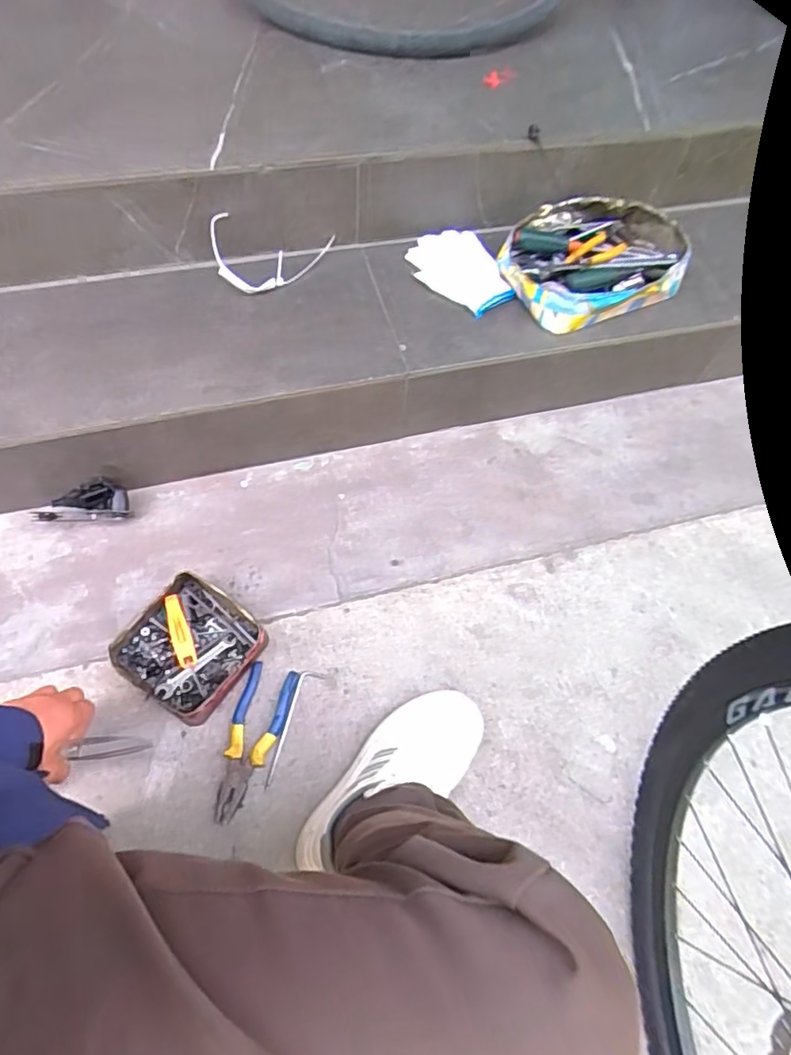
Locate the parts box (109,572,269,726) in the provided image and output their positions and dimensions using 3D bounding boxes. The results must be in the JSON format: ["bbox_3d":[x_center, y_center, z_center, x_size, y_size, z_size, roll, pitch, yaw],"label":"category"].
[{"bbox_3d":[-0.277,0.163,0.796,0.165,0.046,0.163,32,67,12],"label":"parts box"}]

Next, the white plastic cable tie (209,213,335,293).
[{"bbox_3d":[-0.193,-0.440,0.927,0.197,0.086,0.096,-7,64,-8],"label":"white plastic cable tie"}]

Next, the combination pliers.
[{"bbox_3d":[-0.189,0.279,0.755,0.067,0.021,0.191,16,65,5],"label":"combination pliers"}]

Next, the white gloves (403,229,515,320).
[{"bbox_3d":[0.106,-0.424,0.958,0.127,0.021,0.181,-27,68,-17],"label":"white gloves"}]

